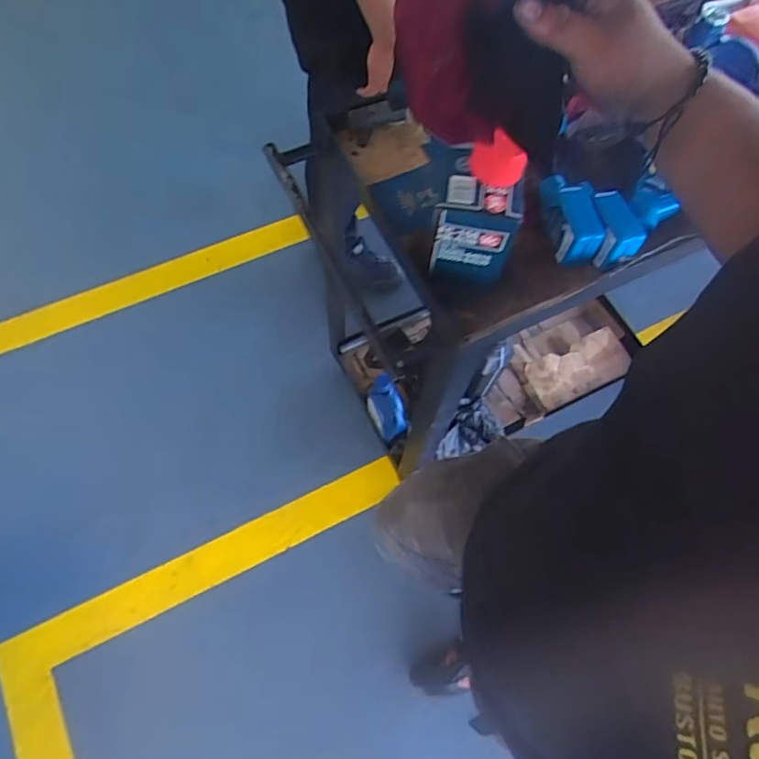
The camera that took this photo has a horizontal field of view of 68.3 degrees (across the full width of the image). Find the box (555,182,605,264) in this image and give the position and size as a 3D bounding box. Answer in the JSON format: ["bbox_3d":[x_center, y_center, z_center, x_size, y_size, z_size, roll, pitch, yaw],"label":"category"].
[{"bbox_3d":[0.272,-0.219,0.788,0.050,0.062,0.101,-7,67,-7],"label":"box"}]

